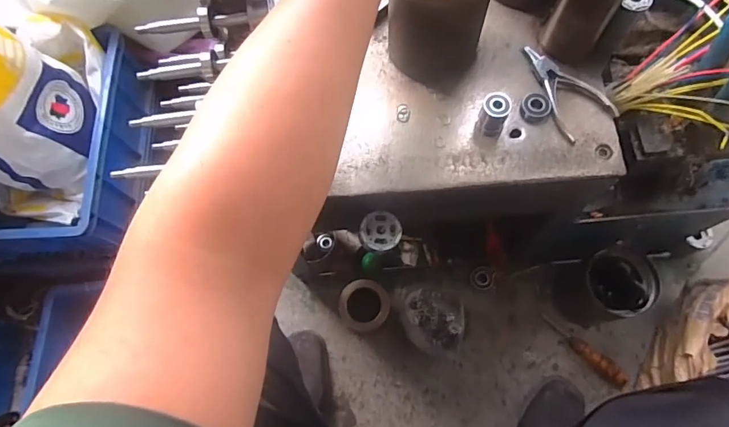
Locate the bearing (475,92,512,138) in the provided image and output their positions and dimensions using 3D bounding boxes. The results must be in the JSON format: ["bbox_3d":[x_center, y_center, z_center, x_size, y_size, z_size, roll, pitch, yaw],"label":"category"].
[{"bbox_3d":[0.151,-0.115,0.530,0.031,0.044,0.031,-1,71,2],"label":"bearing"}]

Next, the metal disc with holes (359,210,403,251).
[{"bbox_3d":[0.021,0.021,0.568,0.051,0.010,0.050,-1,71,2],"label":"metal disc with holes"}]

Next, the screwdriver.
[{"bbox_3d":[0.418,0.260,0.866,0.177,0.023,0.034,40,76,14],"label":"screwdriver"}]

